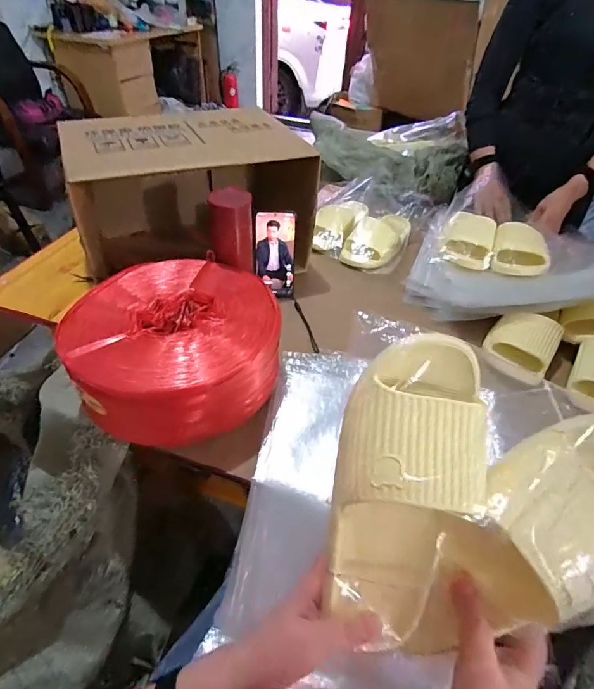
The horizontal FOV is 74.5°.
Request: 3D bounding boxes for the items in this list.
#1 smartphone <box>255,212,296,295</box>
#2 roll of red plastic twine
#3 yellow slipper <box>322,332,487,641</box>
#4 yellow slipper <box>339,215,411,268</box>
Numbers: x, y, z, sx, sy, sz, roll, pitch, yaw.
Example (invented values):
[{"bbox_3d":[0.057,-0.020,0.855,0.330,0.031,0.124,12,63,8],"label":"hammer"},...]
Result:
[{"bbox_3d":[-0.040,-0.168,0.741,0.073,0.159,0.007,0,25,-5],"label":"smartphone"},{"bbox_3d":[-0.174,0.003,0.585,0.278,0.138,0.260,-9,45,-14],"label":"roll of red plastic twine"},{"bbox_3d":[0.082,0.113,0.295,0.109,0.235,0.074,13,4,8],"label":"yellow slipper"},{"bbox_3d":[0.199,-0.264,0.922,0.117,0.060,0.249,24,47,19],"label":"yellow slipper"}]

